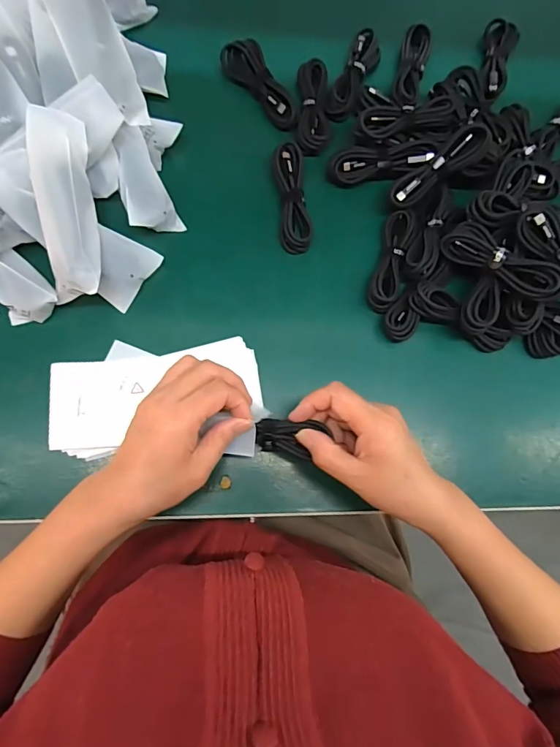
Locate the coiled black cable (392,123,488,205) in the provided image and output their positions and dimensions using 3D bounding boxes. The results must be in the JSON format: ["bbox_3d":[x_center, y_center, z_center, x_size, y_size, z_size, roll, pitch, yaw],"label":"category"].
[{"bbox_3d":[0.155,-0.205,0.412,0.100,0.015,0.028,-35,88,15],"label":"coiled black cable"}]

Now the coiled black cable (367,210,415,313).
[{"bbox_3d":[0.113,-0.115,0.424,0.029,0.025,0.109,19,77,-2],"label":"coiled black cable"}]

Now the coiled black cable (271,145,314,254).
[{"bbox_3d":[0.012,-0.179,0.429,0.032,0.019,0.111,-6,79,-7],"label":"coiled black cable"}]

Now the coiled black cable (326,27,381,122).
[{"bbox_3d":[0.083,-0.329,0.464,0.033,0.016,0.114,24,77,-1],"label":"coiled black cable"}]

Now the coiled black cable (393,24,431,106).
[{"bbox_3d":[0.148,-0.341,0.467,0.029,0.014,0.102,14,77,-3],"label":"coiled black cable"}]

